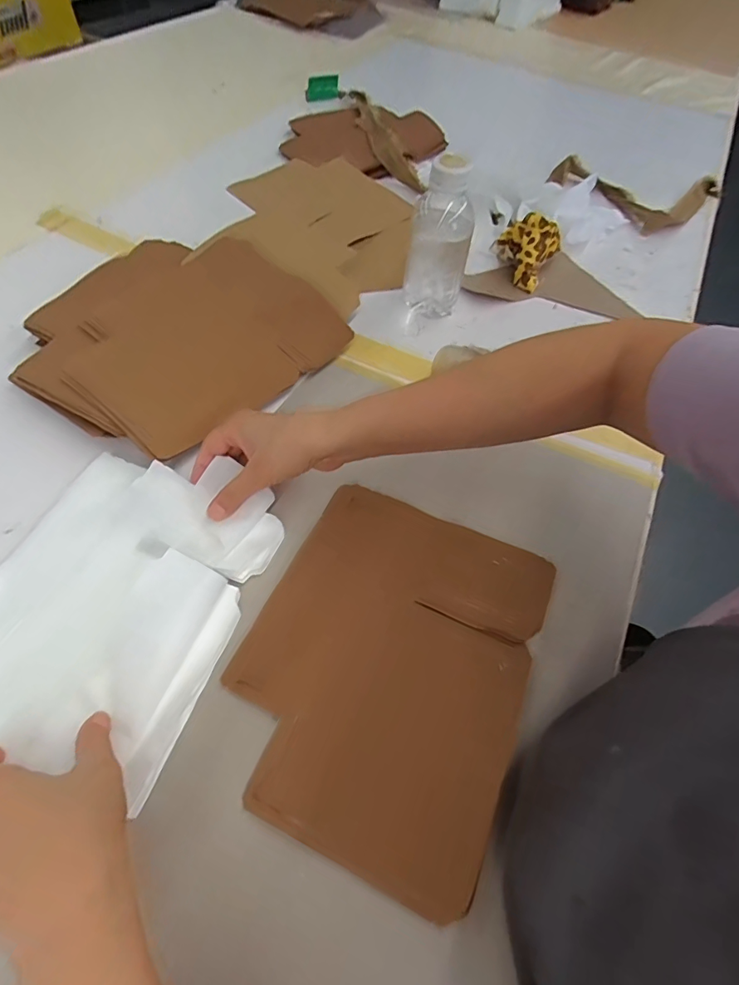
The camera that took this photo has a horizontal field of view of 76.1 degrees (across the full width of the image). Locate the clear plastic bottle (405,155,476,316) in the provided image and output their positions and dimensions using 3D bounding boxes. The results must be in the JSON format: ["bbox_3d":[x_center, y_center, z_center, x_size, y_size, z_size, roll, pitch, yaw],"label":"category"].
[{"bbox_3d":[0.079,-0.285,0.523,0.067,0.145,0.066,12,54,3],"label":"clear plastic bottle"}]

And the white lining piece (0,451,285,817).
[{"bbox_3d":[-0.193,0.071,0.349,0.187,0.036,0.222,17,55,8],"label":"white lining piece"}]

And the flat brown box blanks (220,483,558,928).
[{"bbox_3d":[0.014,0.118,0.350,0.197,0.010,0.246,21,59,12],"label":"flat brown box blanks"}]

